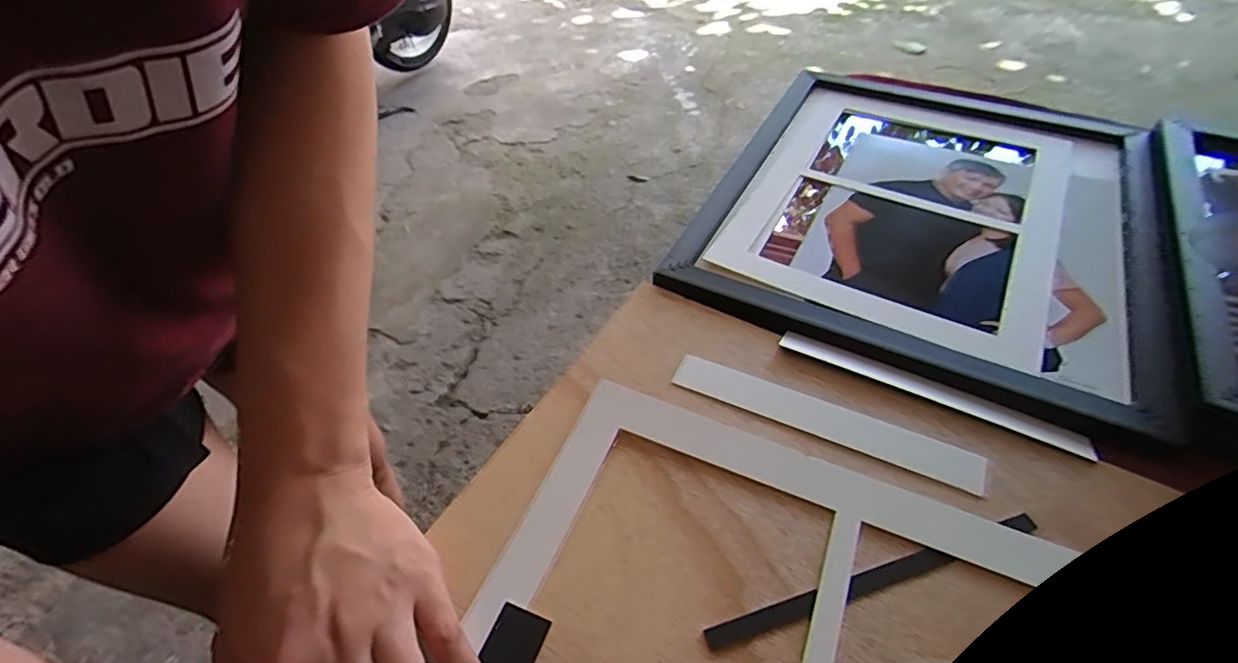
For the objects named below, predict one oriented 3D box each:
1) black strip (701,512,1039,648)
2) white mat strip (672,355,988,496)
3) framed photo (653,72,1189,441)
[{"bbox_3d":[0.122,0.118,0.277,0.173,0.006,0.010,-15,48,-10],"label":"black strip"},{"bbox_3d":[0.116,0.050,0.334,0.173,0.004,0.028,19,52,21],"label":"white mat strip"},{"bbox_3d":[0.242,-0.103,0.468,0.309,0.034,0.362,17,51,20],"label":"framed photo"}]

